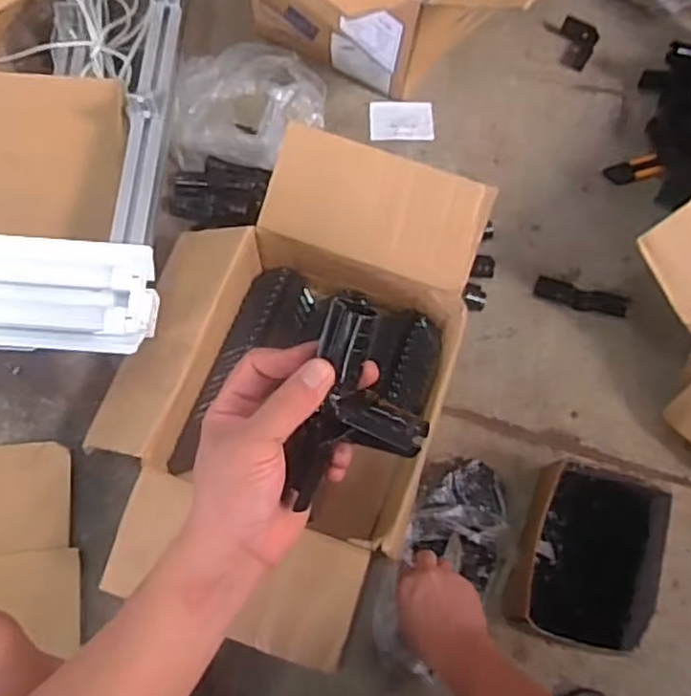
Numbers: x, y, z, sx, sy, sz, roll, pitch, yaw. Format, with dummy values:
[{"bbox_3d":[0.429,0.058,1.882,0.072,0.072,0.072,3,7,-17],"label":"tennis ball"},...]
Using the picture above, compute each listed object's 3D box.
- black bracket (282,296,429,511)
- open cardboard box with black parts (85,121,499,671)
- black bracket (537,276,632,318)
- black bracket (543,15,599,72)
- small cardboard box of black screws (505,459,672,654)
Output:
[{"bbox_3d":[-0.008,0.032,0.415,0.085,0.043,0.097,-24,75,-8],"label":"black bracket"},{"bbox_3d":[-0.073,0.028,0.814,0.379,0.183,0.520,17,74,3],"label":"open cardboard box with black parts"},{"bbox_3d":[0.319,-0.070,0.933,0.122,0.013,0.033,16,73,3],"label":"black bracket"},{"bbox_3d":[0.341,-0.471,1.055,0.083,0.024,0.069,24,74,5],"label":"black bracket"},{"bbox_3d":[0.280,0.241,0.805,0.138,0.097,0.185,15,73,3],"label":"small cardboard box of black screws"}]

